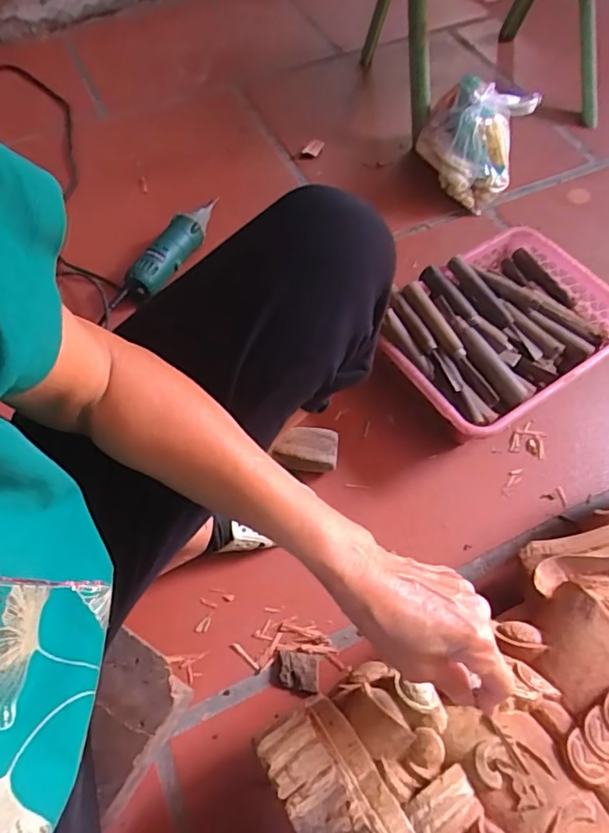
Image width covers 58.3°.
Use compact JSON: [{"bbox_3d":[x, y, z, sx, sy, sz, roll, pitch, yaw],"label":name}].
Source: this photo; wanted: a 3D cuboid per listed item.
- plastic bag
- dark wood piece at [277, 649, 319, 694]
[{"bbox_3d":[0.282,-0.467,0.938,0.169,0.145,0.148,24,63,13],"label":"plastic bag"},{"bbox_3d":[-0.006,0.275,0.588,0.042,0.005,0.037,5,60,3],"label":"dark wood piece"}]

